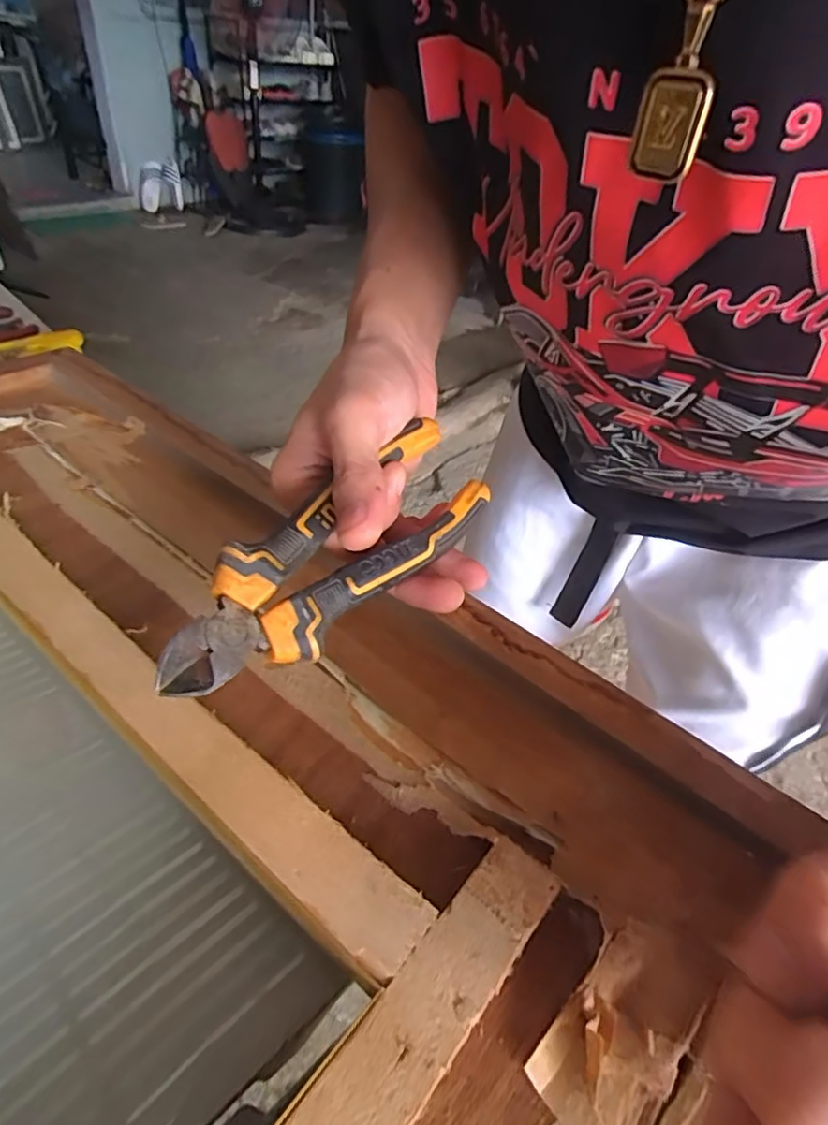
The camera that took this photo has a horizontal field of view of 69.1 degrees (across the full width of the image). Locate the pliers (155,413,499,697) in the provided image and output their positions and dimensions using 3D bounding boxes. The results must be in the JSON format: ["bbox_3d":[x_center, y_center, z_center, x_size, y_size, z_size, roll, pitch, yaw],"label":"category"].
[{"bbox_3d":[-0.031,-0.003,0.228,0.144,0.021,0.048,-34,96,-27],"label":"pliers"}]

